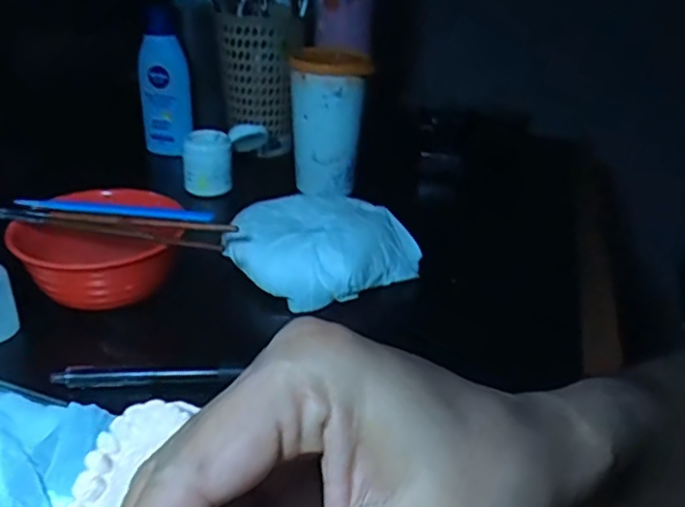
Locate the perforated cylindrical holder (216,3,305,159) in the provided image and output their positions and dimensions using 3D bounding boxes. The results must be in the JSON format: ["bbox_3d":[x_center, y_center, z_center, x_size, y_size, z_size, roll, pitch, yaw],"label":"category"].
[{"bbox_3d":[-0.089,-0.183,0.673,0.084,0.135,0.083,4,30,-6],"label":"perforated cylindrical holder"}]

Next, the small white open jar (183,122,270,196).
[{"bbox_3d":[-0.111,-0.092,0.599,0.042,0.055,0.081,29,36,33],"label":"small white open jar"}]

